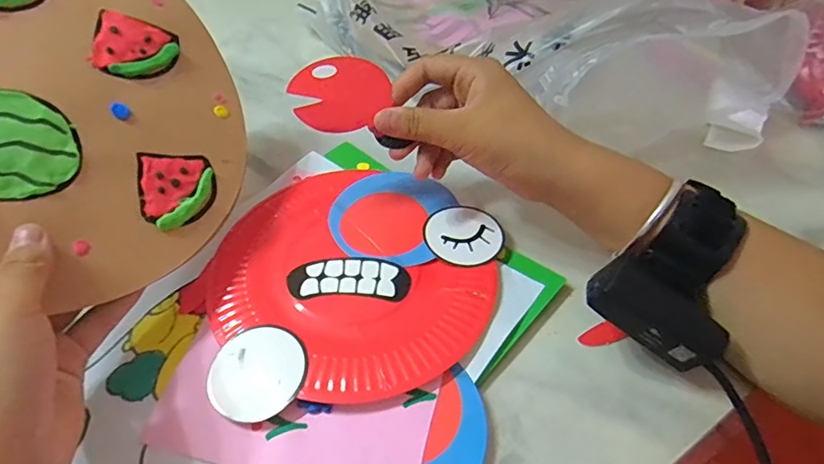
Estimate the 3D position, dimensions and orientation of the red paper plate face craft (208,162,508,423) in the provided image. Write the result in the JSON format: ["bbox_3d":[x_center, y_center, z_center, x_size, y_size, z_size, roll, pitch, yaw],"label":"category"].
[{"bbox_3d":[-0.034,0.023,0.329,0.180,0.012,0.173,0,50,0],"label":"red paper plate face craft"}]

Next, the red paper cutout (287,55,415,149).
[{"bbox_3d":[-0.041,-0.087,0.327,0.072,0.004,0.048,12,90,-5],"label":"red paper cutout"}]

